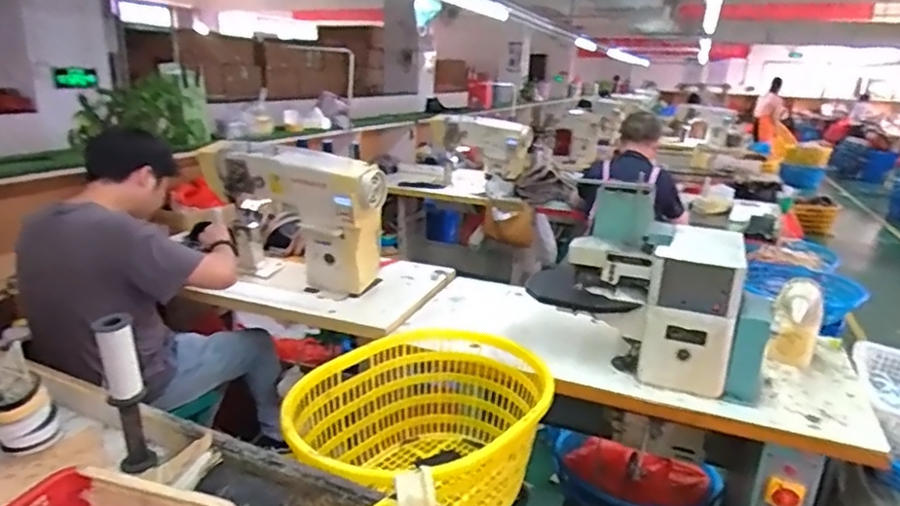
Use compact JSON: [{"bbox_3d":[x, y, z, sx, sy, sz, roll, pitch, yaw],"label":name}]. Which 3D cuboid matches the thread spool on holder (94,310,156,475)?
[{"bbox_3d":[-0.579,0.253,1.042,0.064,0.298,0.060,-10,21,-34],"label":"thread spool on holder"}]

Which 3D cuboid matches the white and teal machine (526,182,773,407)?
[{"bbox_3d":[0.514,0.080,1.495,0.564,0.413,0.282,13,21,33],"label":"white and teal machine"}]

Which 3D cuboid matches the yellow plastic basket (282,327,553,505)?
[{"bbox_3d":[-0.057,0.423,1.320,0.499,0.285,0.627,9,19,22],"label":"yellow plastic basket"}]

